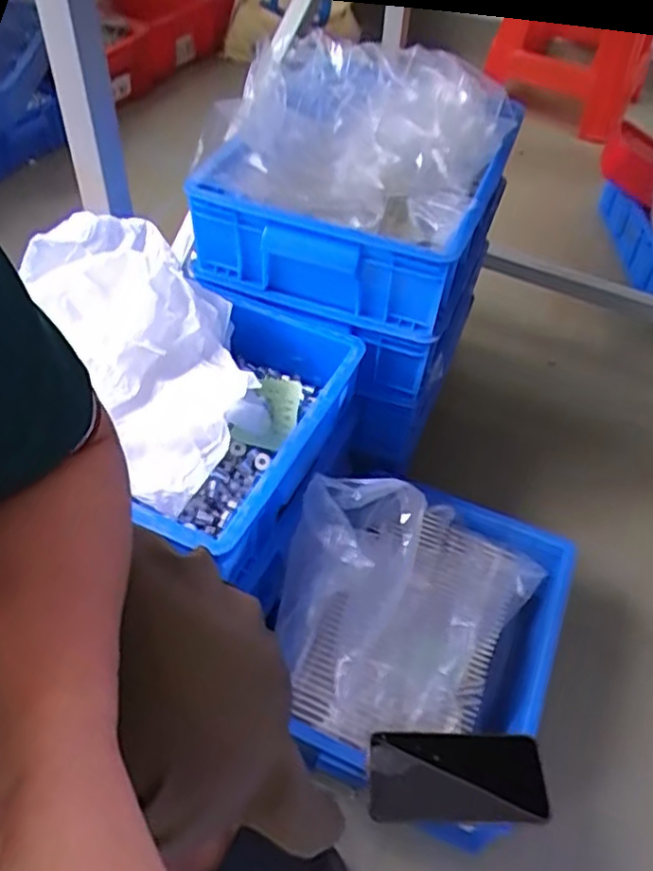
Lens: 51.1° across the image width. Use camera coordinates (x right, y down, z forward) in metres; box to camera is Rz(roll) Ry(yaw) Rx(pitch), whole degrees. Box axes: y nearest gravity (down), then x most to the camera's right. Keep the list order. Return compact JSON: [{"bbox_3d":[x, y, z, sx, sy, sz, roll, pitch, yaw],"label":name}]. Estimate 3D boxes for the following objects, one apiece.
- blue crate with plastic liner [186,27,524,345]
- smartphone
[{"bbox_3d":[0.040,-0.300,0.789,0.287,0.190,0.310,17,51,10],"label":"blue crate with plastic liner"},{"bbox_3d":[0.121,0.318,0.631,0.160,0.015,0.076,3,57,-1],"label":"smartphone"}]

